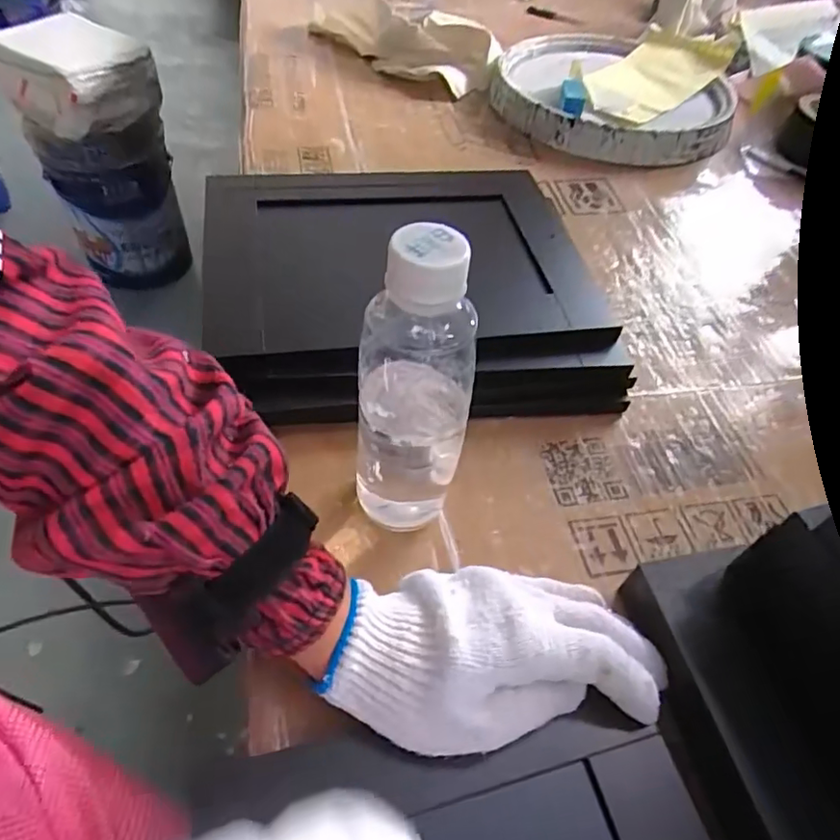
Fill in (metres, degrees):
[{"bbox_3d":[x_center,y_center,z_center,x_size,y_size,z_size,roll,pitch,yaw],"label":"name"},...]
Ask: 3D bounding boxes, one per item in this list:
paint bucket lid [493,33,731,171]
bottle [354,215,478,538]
[{"bbox_3d":[0.221,-0.378,0.691,0.240,0.040,0.279,-37,62,-27],"label":"paint bucket lid"},{"bbox_3d":[-0.006,-0.007,0.295,0.057,0.186,0.047,16,52,6],"label":"bottle"}]

